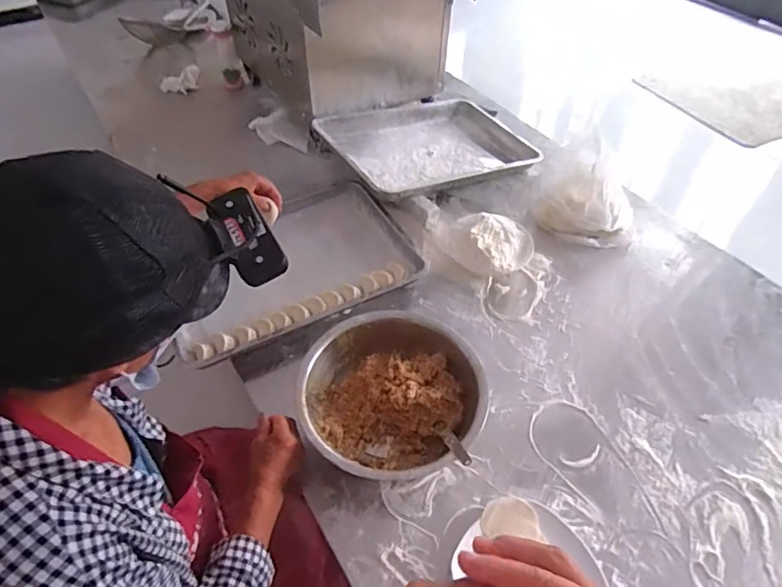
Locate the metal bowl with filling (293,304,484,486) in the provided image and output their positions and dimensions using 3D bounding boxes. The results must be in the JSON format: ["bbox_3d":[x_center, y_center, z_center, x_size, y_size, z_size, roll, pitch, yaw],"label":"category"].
[{"bbox_3d":[0.002,0.160,0.797,0.268,0.085,0.263,1,50,-1],"label":"metal bowl with filling"}]

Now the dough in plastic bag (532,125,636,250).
[{"bbox_3d":[0.440,-0.223,1.099,0.208,0.142,0.186,29,55,21],"label":"dough in plastic bag"}]

